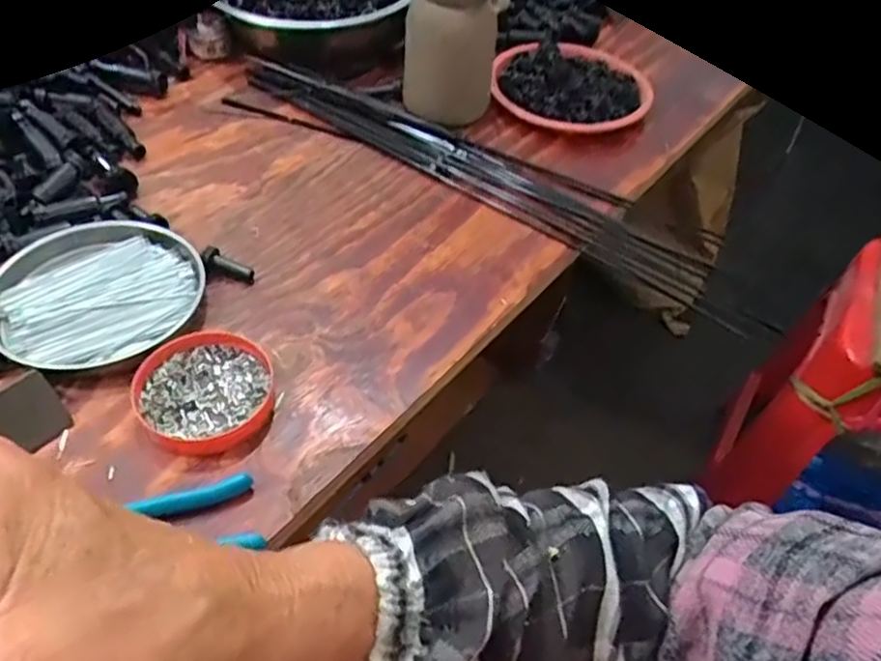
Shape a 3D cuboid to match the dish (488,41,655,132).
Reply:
[{"bbox_3d":[0.128,-0.247,0.709,0.155,0.026,0.135,-4,48,-10],"label":"dish"}]

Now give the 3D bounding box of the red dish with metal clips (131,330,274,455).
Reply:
[{"bbox_3d":[-0.143,0.036,0.433,0.078,0.014,0.082,4,47,-4],"label":"red dish with metal clips"}]

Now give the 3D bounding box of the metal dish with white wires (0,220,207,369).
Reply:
[{"bbox_3d":[-0.231,-0.028,0.479,0.133,0.016,0.122,4,47,-4],"label":"metal dish with white wires"}]

